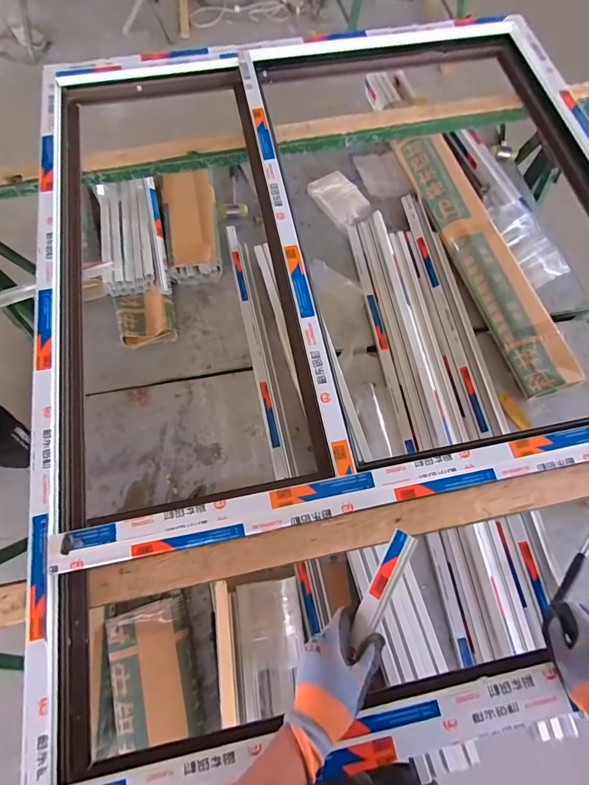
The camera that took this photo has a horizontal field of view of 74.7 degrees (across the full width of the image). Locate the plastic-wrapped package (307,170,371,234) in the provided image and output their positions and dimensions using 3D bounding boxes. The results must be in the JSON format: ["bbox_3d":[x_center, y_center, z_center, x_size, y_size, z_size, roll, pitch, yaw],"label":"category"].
[{"bbox_3d":[0.124,-0.529,1.051,0.108,0.032,0.183,-32,73,-12],"label":"plastic-wrapped package"}]

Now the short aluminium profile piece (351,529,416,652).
[{"bbox_3d":[0.110,0.248,0.489,0.024,0.020,0.148,28,81,9],"label":"short aluminium profile piece"}]

